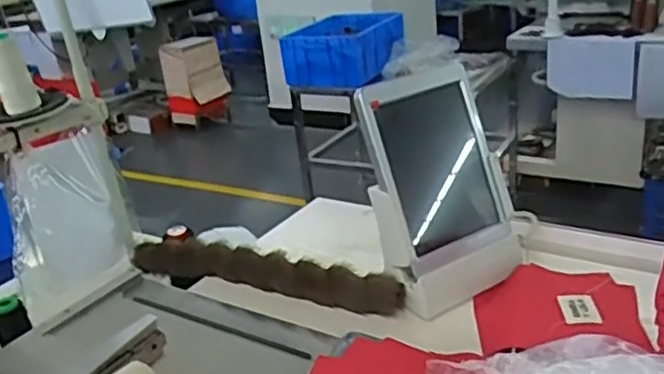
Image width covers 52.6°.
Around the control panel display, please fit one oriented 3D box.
[{"bbox_3d":[0.120,-0.004,0.728,0.165,0.249,0.038,-25,10,-29],"label":"control panel display"}]

